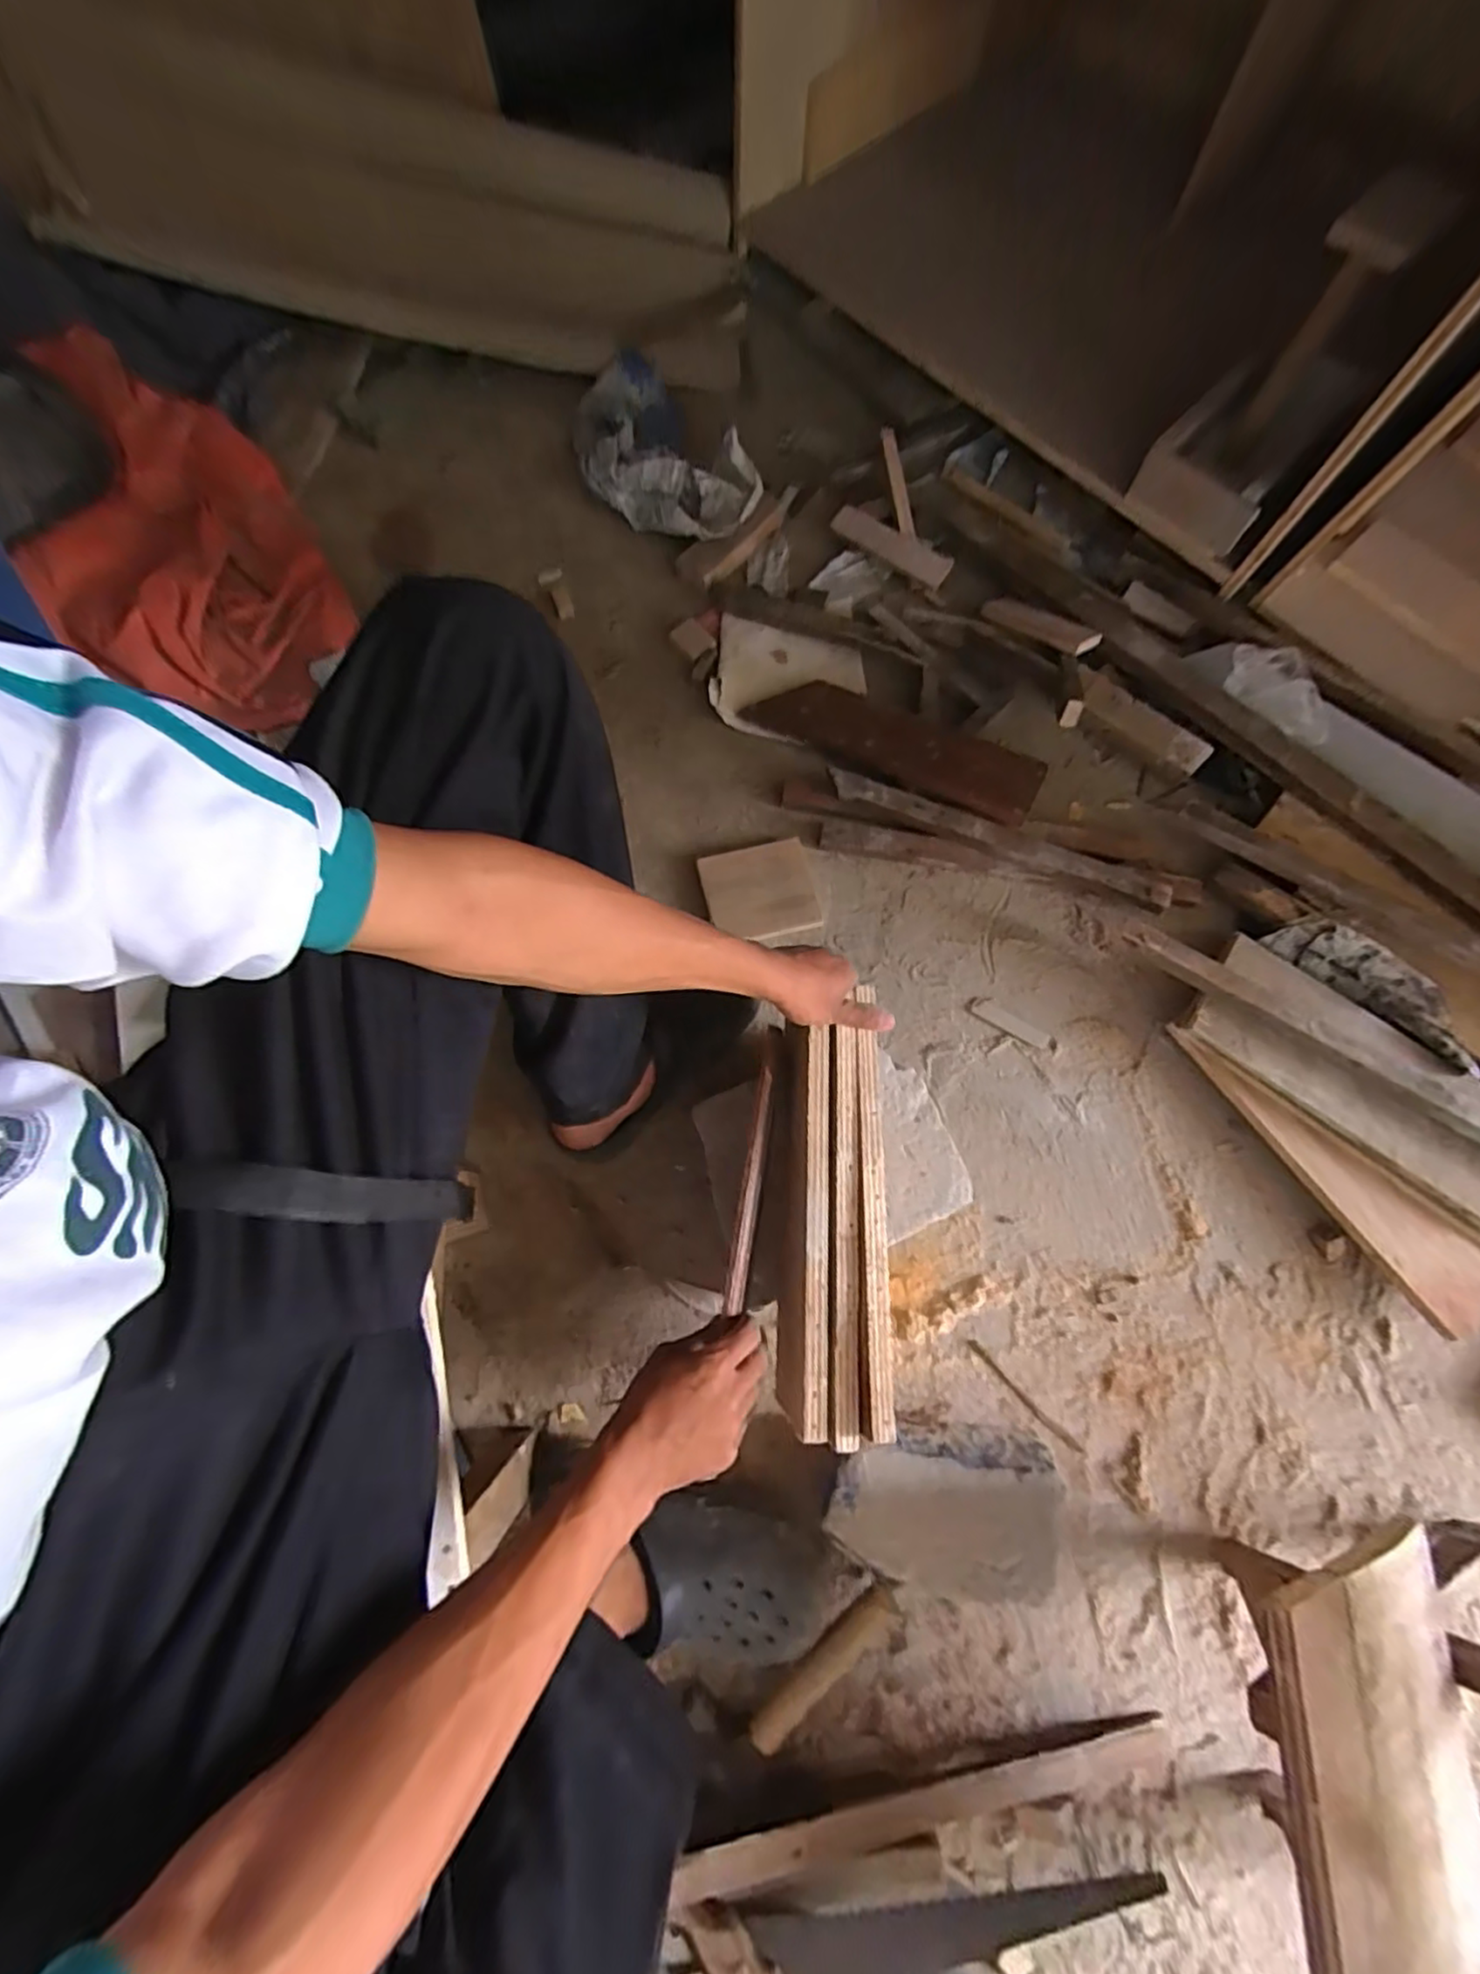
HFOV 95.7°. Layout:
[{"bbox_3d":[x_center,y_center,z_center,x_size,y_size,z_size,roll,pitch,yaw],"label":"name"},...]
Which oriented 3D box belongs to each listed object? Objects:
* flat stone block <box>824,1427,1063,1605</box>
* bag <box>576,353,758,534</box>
[{"bbox_3d":[0.182,0.471,0.605,0.208,0.079,0.116,6,75,1],"label":"flat stone block"},{"bbox_3d":[-0.127,-0.741,0.939,0.179,0.069,0.330,-38,78,-10],"label":"bag"}]

